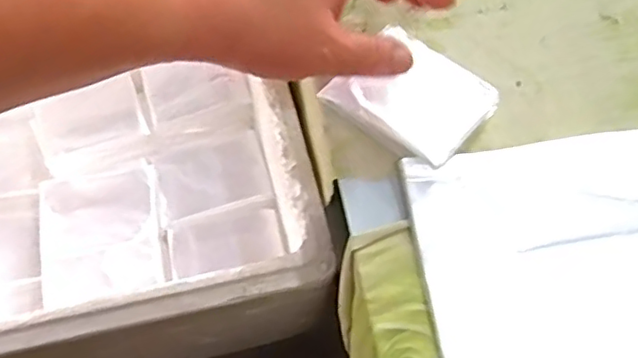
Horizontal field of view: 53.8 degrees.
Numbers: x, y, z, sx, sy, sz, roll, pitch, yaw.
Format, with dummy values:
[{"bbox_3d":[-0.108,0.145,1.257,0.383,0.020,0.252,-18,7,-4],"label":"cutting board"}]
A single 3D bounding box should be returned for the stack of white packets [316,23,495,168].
[{"bbox_3d":[0.056,-0.050,0.378,0.084,0.013,0.068,38,69,15],"label":"stack of white packets"}]

